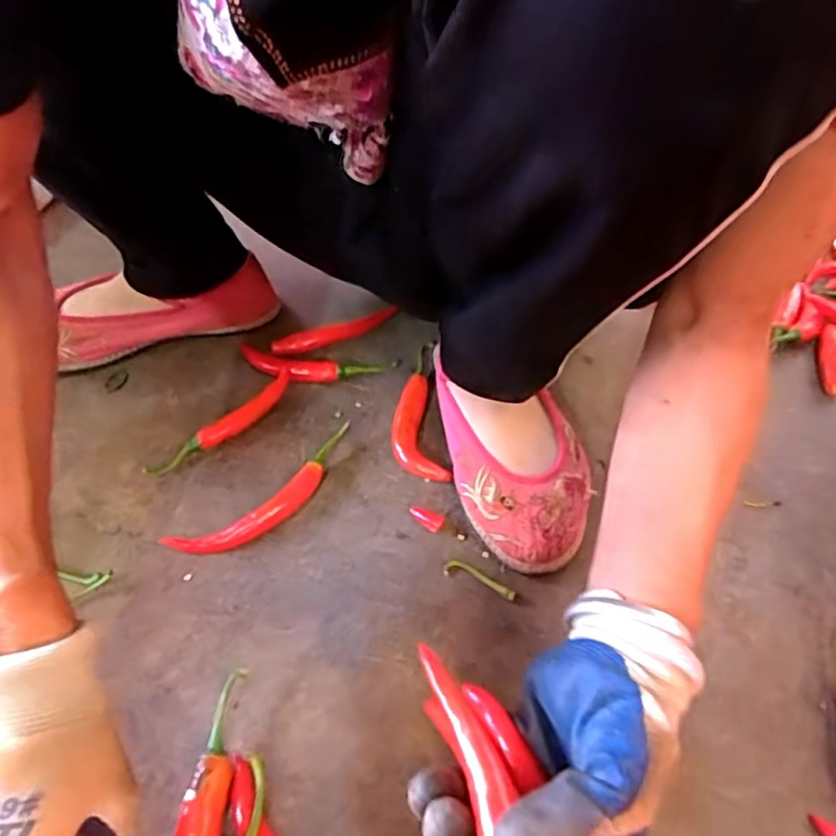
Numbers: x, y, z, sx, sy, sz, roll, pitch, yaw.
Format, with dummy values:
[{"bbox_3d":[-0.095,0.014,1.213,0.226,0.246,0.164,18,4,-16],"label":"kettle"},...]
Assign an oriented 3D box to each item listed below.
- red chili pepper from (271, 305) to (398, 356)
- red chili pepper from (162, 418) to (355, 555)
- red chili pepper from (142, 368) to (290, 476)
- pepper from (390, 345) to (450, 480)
[{"bbox_3d":[-0.071,-0.076,0.554,0.118,0.013,0.018,-21,52,-21],"label":"red chili pepper"},{"bbox_3d":[-0.101,0.053,0.435,0.149,0.016,0.037,-35,58,-30],"label":"red chili pepper"},{"bbox_3d":[-0.147,0.005,0.478,0.019,0.020,0.131,33,54,24],"label":"red chili pepper"},{"bbox_3d":[0.001,-0.011,0.507,0.042,0.020,0.149,2,47,-2],"label":"pepper"}]

